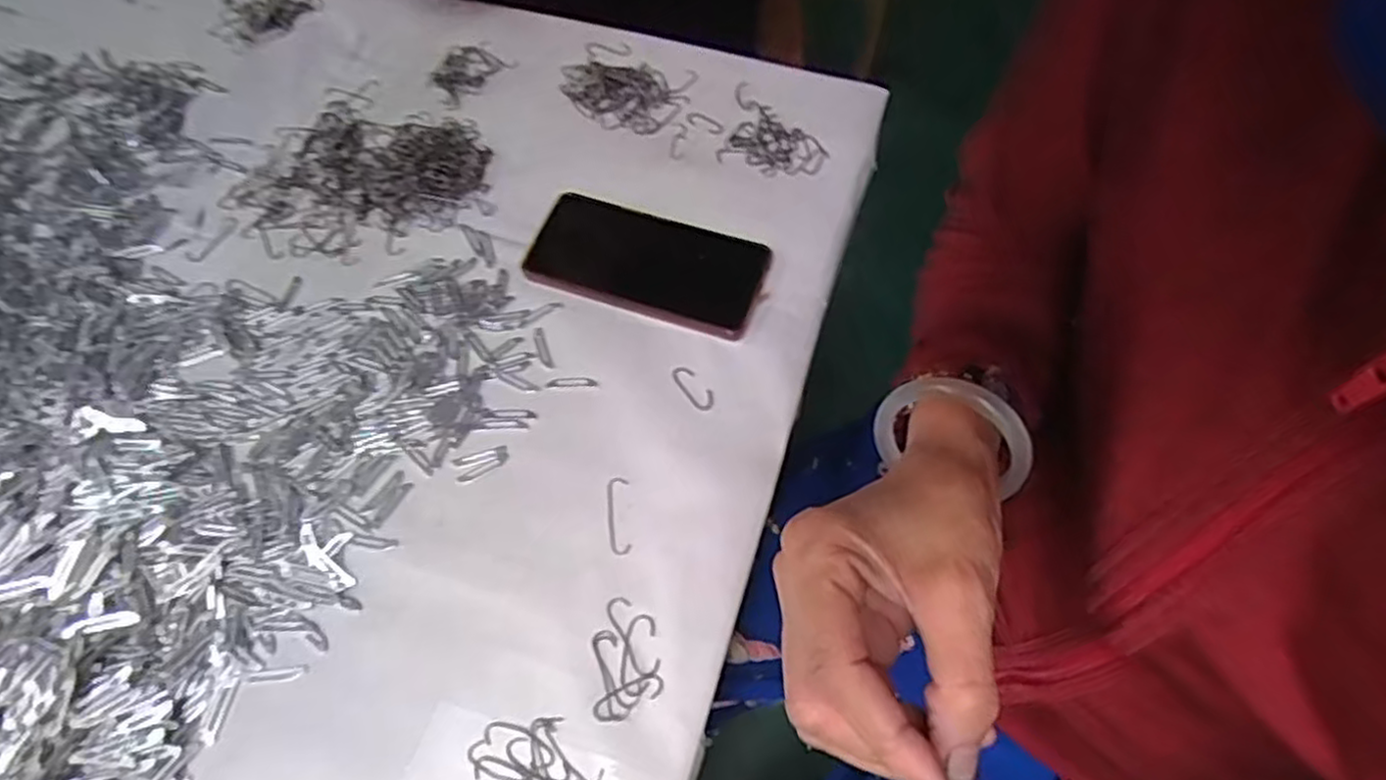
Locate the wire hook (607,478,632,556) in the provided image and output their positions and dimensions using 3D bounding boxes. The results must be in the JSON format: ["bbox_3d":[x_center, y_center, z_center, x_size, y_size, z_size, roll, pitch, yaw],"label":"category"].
[{"bbox_3d":[-0.045,0.075,0.438,0.013,0.004,0.047,-4,64,-3],"label":"wire hook"}]

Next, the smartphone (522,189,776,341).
[{"bbox_3d":[-0.032,-0.090,0.510,0.164,0.015,0.079,18,65,7],"label":"smartphone"}]

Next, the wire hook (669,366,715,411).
[{"bbox_3d":[0.000,-0.002,0.477,0.015,0.004,0.036,-36,70,-17],"label":"wire hook"}]

